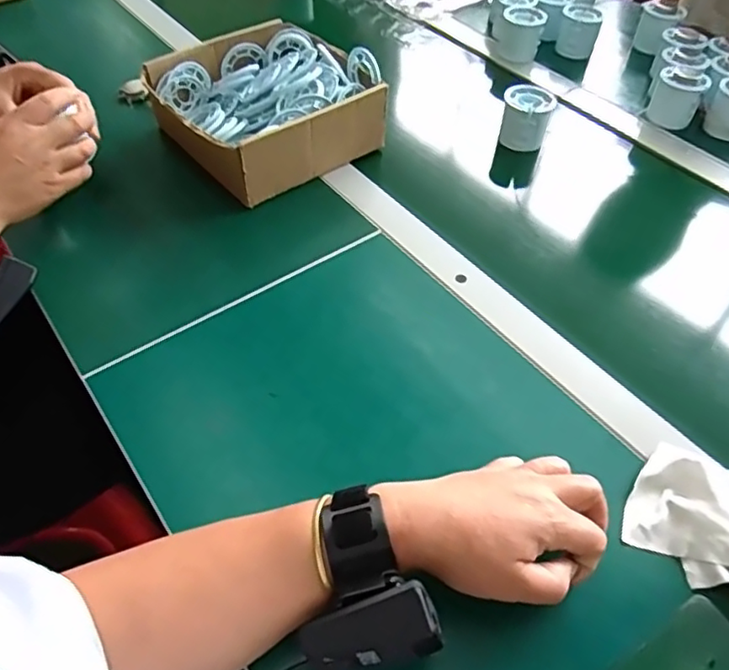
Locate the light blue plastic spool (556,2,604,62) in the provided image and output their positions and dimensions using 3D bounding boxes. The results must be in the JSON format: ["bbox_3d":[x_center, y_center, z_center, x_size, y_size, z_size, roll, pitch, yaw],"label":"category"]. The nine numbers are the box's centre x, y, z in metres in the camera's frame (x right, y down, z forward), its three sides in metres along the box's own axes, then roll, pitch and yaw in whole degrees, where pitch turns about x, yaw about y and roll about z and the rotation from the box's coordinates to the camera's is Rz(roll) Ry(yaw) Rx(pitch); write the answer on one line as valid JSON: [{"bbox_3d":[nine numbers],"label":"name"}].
[{"bbox_3d":[0.296,-0.420,0.838,0.054,0.056,0.043,16,51,12],"label":"light blue plastic spool"}]

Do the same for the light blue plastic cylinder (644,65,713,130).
[{"bbox_3d":[0.373,-0.286,0.722,0.052,0.054,0.057,22,53,17],"label":"light blue plastic cylinder"}]

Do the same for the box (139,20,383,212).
[{"bbox_3d":[-0.114,-0.252,0.676,0.213,0.085,0.218,-35,59,-27],"label":"box"}]

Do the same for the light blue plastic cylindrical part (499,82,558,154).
[{"bbox_3d":[0.183,-0.245,0.681,0.052,0.048,0.064,10,50,7],"label":"light blue plastic cylindrical part"}]

